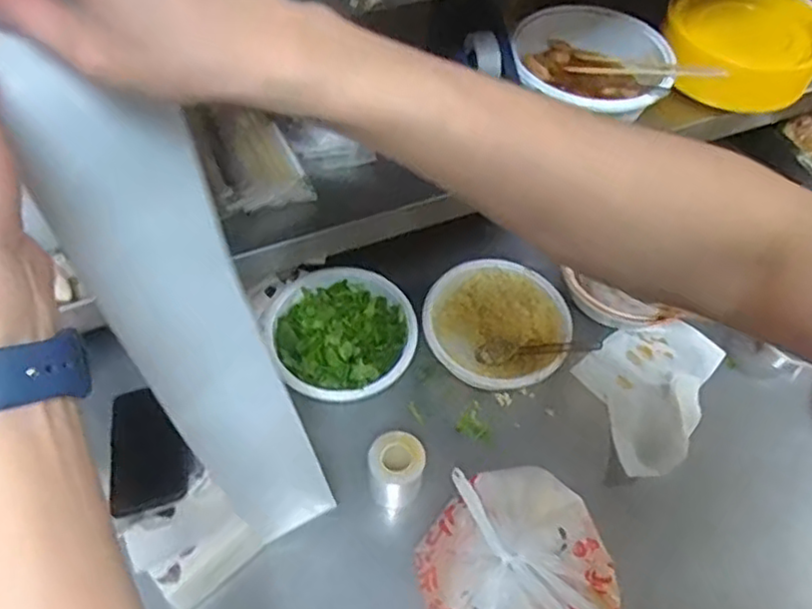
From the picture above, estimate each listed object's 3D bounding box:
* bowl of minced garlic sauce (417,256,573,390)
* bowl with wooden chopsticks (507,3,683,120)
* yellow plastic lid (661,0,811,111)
[{"bbox_3d":[0.106,0.031,0.792,0.162,0.064,0.160,1,56,-2],"label":"bowl of minced garlic sauce"},{"bbox_3d":[0.194,-0.246,0.698,0.167,0.060,0.164,16,57,7],"label":"bowl with wooden chopsticks"},{"bbox_3d":[0.364,-0.285,0.732,0.160,0.055,0.155,1,56,-2],"label":"yellow plastic lid"}]

